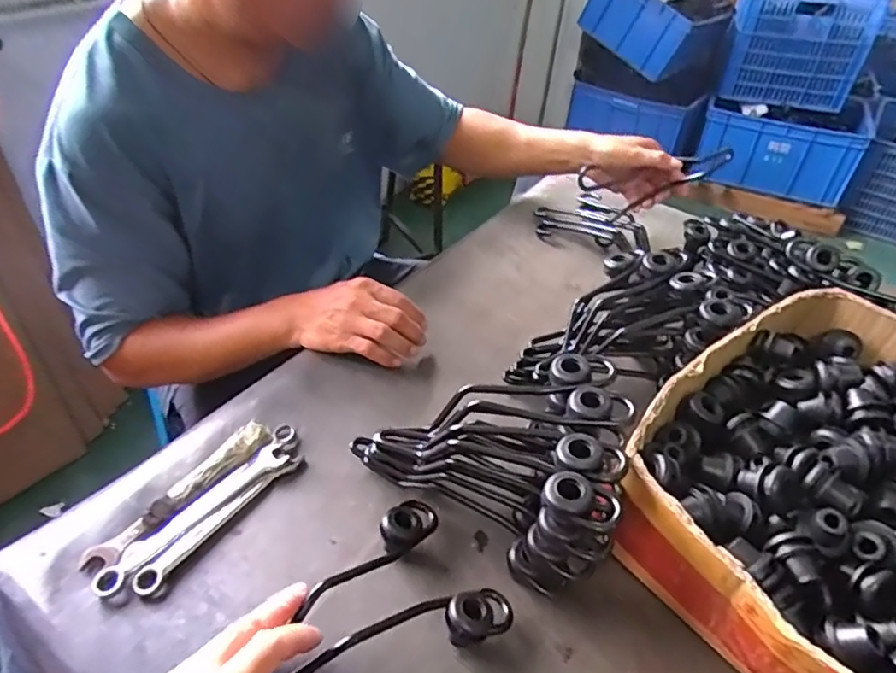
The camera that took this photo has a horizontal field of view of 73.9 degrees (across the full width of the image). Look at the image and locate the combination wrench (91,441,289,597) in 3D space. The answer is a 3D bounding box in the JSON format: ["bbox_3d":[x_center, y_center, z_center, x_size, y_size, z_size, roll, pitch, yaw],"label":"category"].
[{"bbox_3d":[-0.198,0.141,0.471,0.021,0.008,0.162,31,47,25],"label":"combination wrench"}]

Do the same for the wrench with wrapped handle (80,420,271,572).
[{"bbox_3d":[-0.212,0.125,0.483,0.025,0.011,0.161,28,46,22],"label":"wrench with wrapped handle"}]

